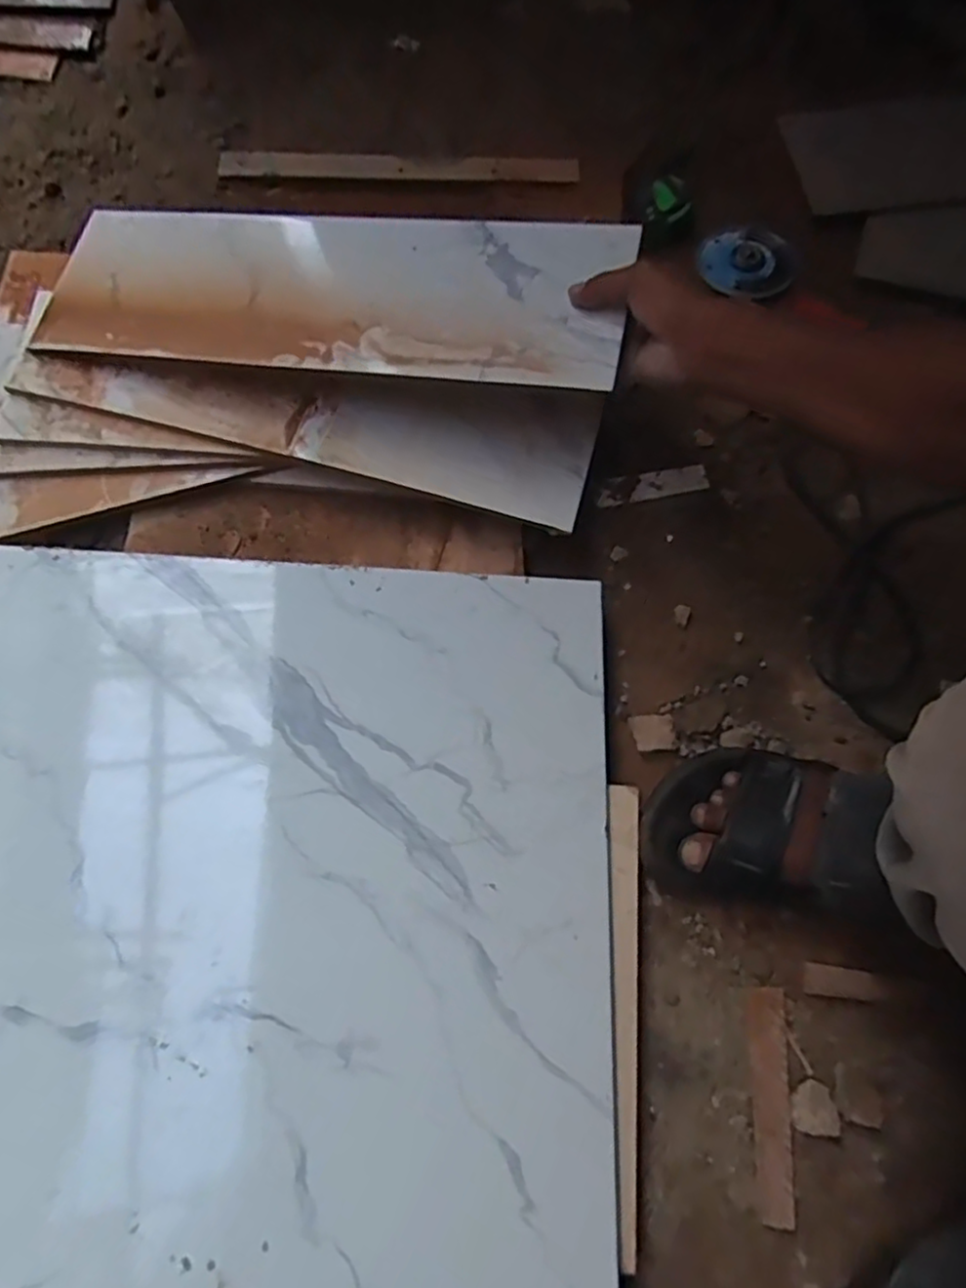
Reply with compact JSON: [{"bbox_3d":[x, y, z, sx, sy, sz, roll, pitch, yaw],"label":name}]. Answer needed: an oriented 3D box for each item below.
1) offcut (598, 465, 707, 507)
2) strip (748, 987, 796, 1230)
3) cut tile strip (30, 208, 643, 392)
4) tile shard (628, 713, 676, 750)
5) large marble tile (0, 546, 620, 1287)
[{"bbox_3d":[0.159,-0.148,0.643,0.105,0.005,0.027,-12,73,-6],"label":"offcut"},{"bbox_3d":[0.202,0.319,0.480,0.024,0.007,0.143,3,72,-1],"label":"strip"},{"bbox_3d":[-0.132,-0.297,0.571,0.493,0.013,0.166,11,72,13],"label":"cut tile strip"},{"bbox_3d":[0.137,0.071,0.559,0.034,0.005,0.031,-11,60,22],"label":"tile shard"},{"bbox_3d":[-0.160,0.167,0.471,0.488,0.006,0.486,3,70,-2],"label":"large marble tile"}]

